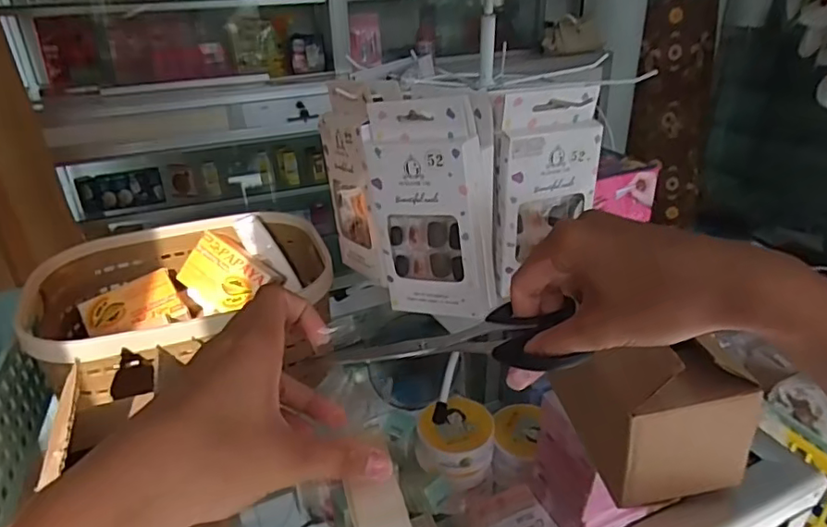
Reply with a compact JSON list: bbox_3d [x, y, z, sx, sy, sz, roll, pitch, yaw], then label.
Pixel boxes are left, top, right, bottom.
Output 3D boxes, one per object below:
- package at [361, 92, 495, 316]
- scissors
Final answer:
[{"bbox_3d":[0.009,-0.033,0.370,0.073,0.140,0.018,0,20,28],"label":"package"},{"bbox_3d":[0.026,0.044,0.305,0.124,0.013,0.044,-10,29,-2],"label":"scissors"}]

